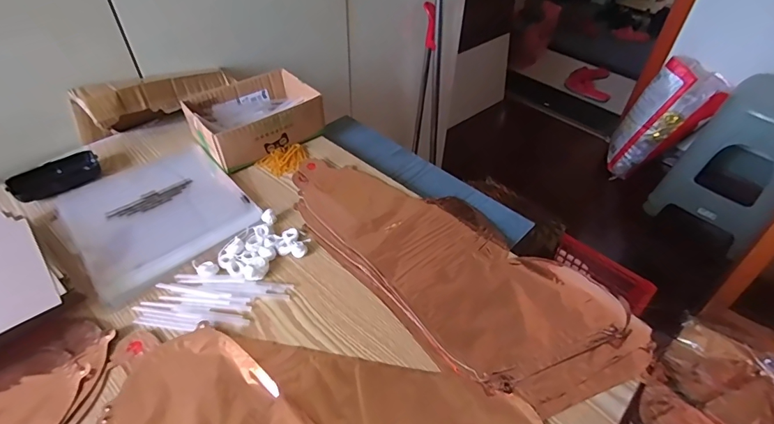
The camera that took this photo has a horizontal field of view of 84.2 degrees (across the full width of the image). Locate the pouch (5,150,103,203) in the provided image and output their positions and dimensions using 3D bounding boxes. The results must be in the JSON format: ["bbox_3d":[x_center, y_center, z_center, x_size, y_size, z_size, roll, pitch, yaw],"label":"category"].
[{"bbox_3d":[-0.467,-0.051,0.606,0.047,0.024,0.107,35,54,29],"label":"pouch"}]

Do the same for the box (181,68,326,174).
[{"bbox_3d":[-0.207,-0.149,0.679,0.178,0.066,0.133,-31,53,-29],"label":"box"}]

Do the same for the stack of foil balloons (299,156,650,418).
[{"bbox_3d":[0.070,0.052,0.530,0.458,0.013,0.210,34,53,28],"label":"stack of foil balloons"}]

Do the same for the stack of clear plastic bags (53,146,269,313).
[{"bbox_3d":[-0.310,-0.006,0.575,0.200,0.011,0.230,-32,54,-29],"label":"stack of clear plastic bags"}]

